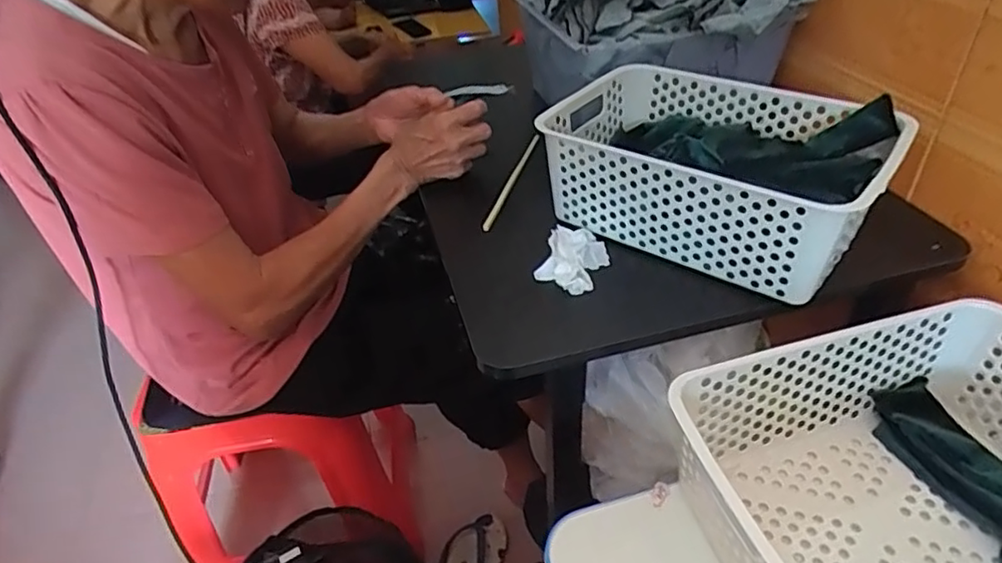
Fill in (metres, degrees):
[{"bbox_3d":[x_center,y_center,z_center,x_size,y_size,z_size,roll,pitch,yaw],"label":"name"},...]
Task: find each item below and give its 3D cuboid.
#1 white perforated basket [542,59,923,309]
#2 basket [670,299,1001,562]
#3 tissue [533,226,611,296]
[{"bbox_3d":[0.212,-0.123,0.634,0.324,0.103,0.229,23,47,31],"label":"white perforated basket"},{"bbox_3d":[0.297,0.144,0.451,0.310,0.115,0.212,-12,39,-6],"label":"basket"},{"bbox_3d":[0.073,-0.026,0.607,0.060,0.022,0.093,6,41,15],"label":"tissue"}]

